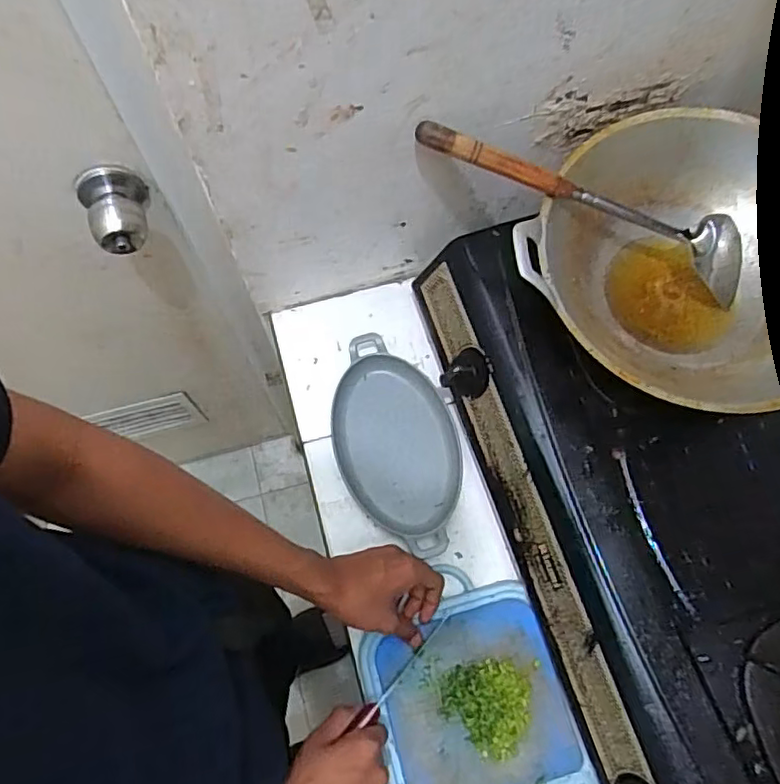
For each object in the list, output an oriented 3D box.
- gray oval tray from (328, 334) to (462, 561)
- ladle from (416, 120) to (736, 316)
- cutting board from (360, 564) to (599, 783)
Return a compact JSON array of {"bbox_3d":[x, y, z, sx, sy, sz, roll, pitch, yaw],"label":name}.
[{"bbox_3d":[0.009,0.057,0.694,0.133,0.029,0.248,-16,72,-6],"label":"gray oval tray"},{"bbox_3d":[0.186,-0.169,0.555,0.341,0.046,0.051,19,71,-10],"label":"ladle"},{"bbox_3d":[0.092,0.355,0.584,0.189,0.036,0.304,-15,72,-6],"label":"cutting board"}]

